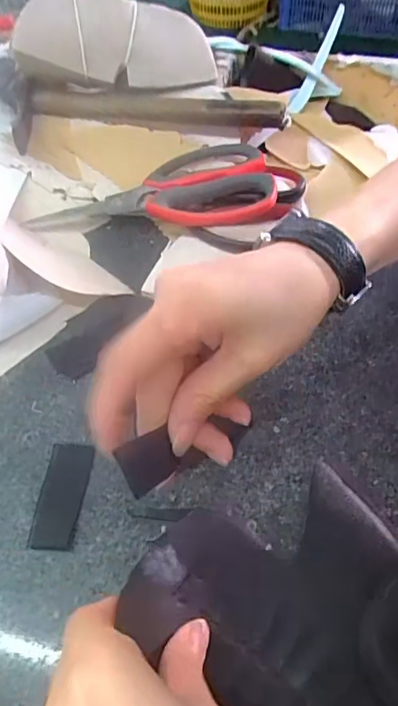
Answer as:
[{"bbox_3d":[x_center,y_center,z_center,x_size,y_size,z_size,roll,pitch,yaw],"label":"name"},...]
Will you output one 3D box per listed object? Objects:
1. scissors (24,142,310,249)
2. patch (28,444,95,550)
[{"bbox_3d":[-0.025,-0.131,0.403,0.210,0.025,0.103,1,52,1],"label":"scissors"},{"bbox_3d":[-0.075,0.077,0.279,0.025,0.004,0.058,1,55,7],"label":"patch"}]

